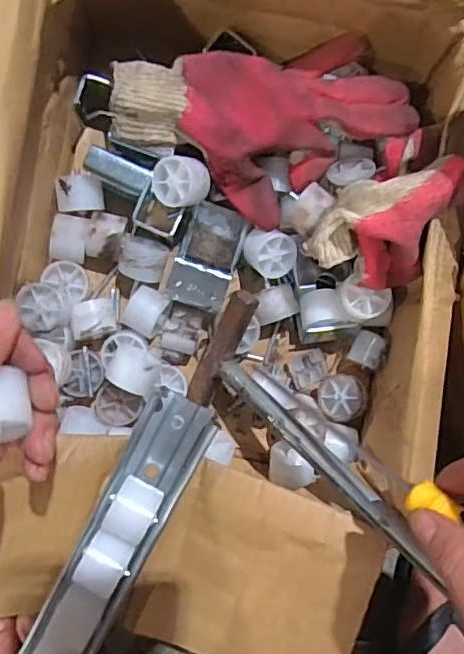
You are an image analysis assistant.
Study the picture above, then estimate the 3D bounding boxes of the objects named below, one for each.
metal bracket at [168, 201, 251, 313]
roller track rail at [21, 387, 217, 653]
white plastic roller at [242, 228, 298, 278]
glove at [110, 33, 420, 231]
[{"bbox_3d":[-0.017,-0.055,0.430,0.043,0.032,0.081,19,86,-3],"label":"metal bracket"},{"bbox_3d":[-0.153,0.295,0.335,0.043,0.041,0.553,27,86,-2],"label":"roller track rail"},{"bbox_3d":[0.027,-0.057,0.434,0.037,0.024,0.034,10,104,-24],"label":"white plastic roller"},{"bbox_3d":[0.024,-0.142,0.406,0.200,0.047,0.120,-13,88,-4],"label":"glove"}]

